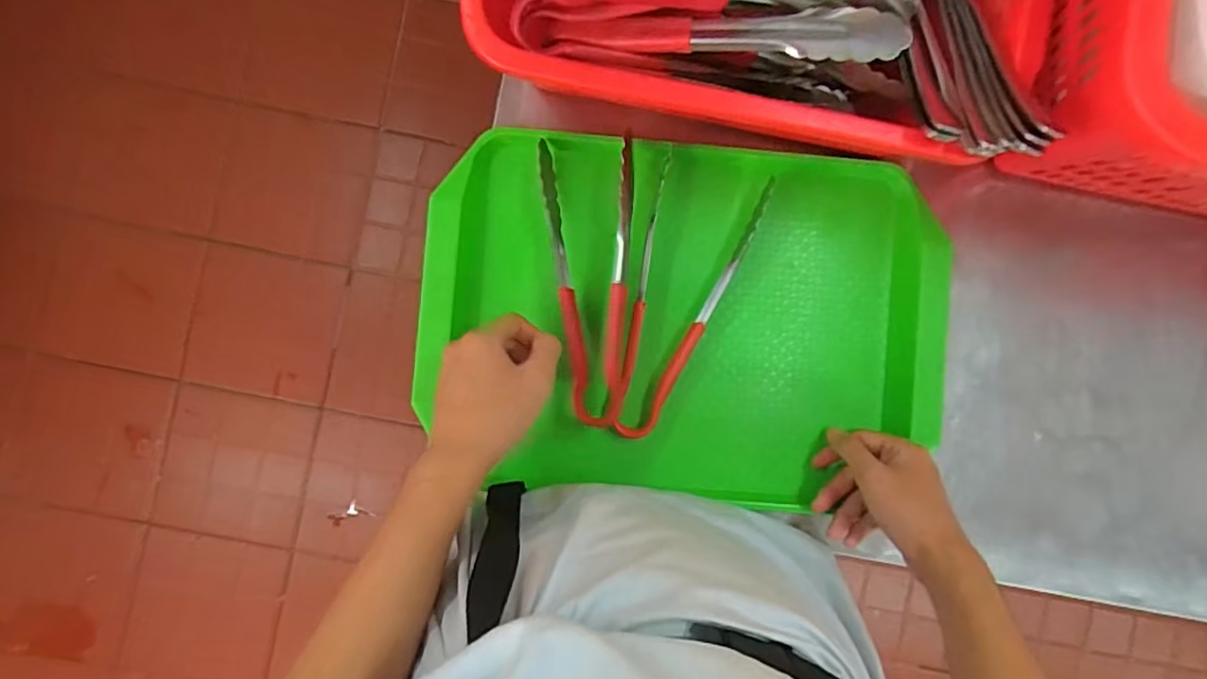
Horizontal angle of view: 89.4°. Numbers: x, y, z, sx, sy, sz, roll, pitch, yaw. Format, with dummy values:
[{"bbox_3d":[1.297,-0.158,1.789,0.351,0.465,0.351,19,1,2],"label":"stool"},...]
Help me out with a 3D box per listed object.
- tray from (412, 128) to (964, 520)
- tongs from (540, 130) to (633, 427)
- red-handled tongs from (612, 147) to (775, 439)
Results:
[{"bbox_3d":[0.066,-0.016,0.498,0.413,0.051,0.286,5,88,-1],"label":"tray"},{"bbox_3d":[-0.009,-0.046,0.492,0.072,0.053,0.226,-2,88,-2],"label":"tongs"},{"bbox_3d":[0.055,-0.032,0.504,0.090,0.029,0.230,21,88,0],"label":"red-handled tongs"}]

